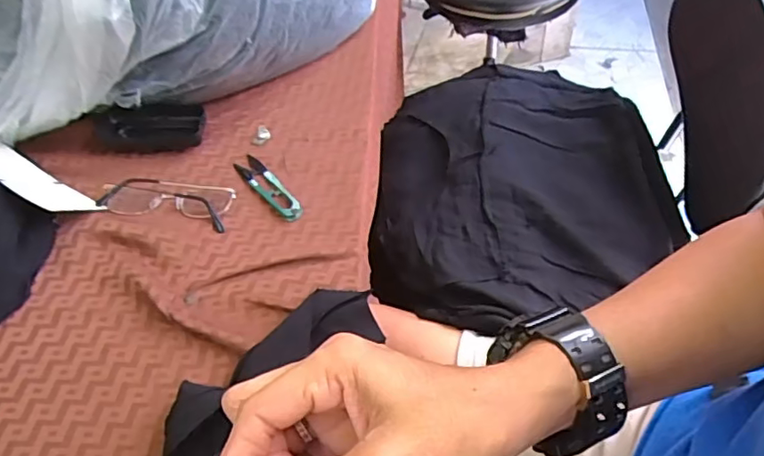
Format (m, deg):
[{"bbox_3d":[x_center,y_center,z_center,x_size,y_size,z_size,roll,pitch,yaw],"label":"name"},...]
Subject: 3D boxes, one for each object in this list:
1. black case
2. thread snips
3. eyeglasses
[{"bbox_3d":[-0.246,-0.106,0.593,0.116,0.029,0.049,-6,49,0],"label":"black case"},{"bbox_3d":[-0.110,-0.041,0.544,0.024,0.007,0.099,-35,55,-23],"label":"thread snips"},{"bbox_3d":[-0.207,-0.028,0.531,0.128,0.019,0.039,9,51,12],"label":"eyeglasses"}]

